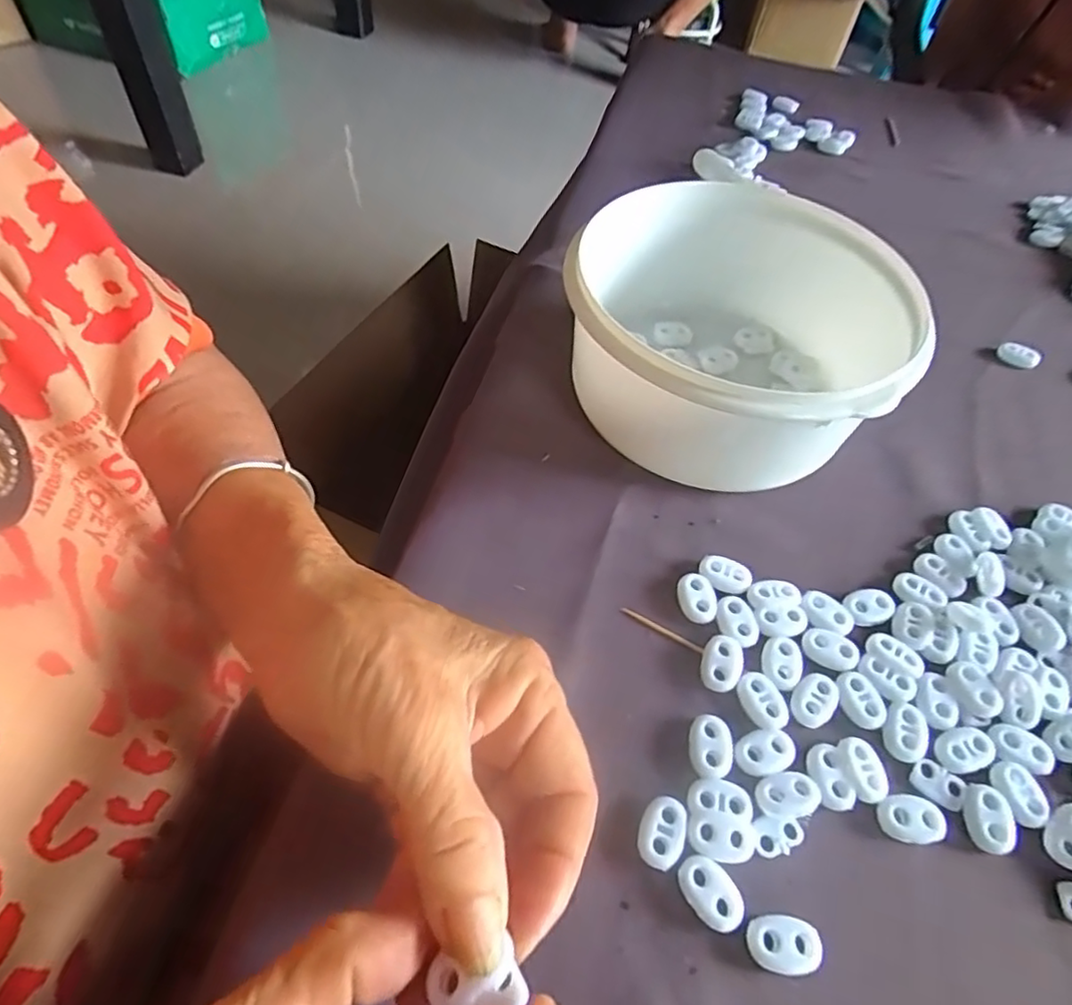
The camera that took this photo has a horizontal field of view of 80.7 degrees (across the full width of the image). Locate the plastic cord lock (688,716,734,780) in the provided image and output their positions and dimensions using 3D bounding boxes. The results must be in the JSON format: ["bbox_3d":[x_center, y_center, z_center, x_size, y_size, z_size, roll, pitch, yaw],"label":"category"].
[{"bbox_3d":[0.065,0.090,0.234,0.016,0.004,0.022,9,55,1],"label":"plastic cord lock"}]

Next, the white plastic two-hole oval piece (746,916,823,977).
[{"bbox_3d":[0.079,0.141,0.200,0.023,0.005,0.015,9,55,1],"label":"white plastic two-hole oval piece"}]

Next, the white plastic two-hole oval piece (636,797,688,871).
[{"bbox_3d":[0.043,0.113,0.217,0.015,0.005,0.022,17,55,7],"label":"white plastic two-hole oval piece"}]

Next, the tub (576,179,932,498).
[{"bbox_3d":[0.091,-0.079,0.315,0.154,0.078,0.149,2,55,-3],"label":"tub"}]

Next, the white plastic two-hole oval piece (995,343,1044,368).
[{"bbox_3d":[0.298,-0.090,0.386,0.024,0.008,0.012,21,56,9],"label":"white plastic two-hole oval piece"}]

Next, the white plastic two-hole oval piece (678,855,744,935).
[{"bbox_3d":[0.057,0.128,0.207,0.014,0.004,0.024,-32,63,-24],"label":"white plastic two-hole oval piece"}]

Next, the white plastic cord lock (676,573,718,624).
[{"bbox_3d":[0.070,0.041,0.272,0.016,0.006,0.022,0,55,-5],"label":"white plastic cord lock"}]

